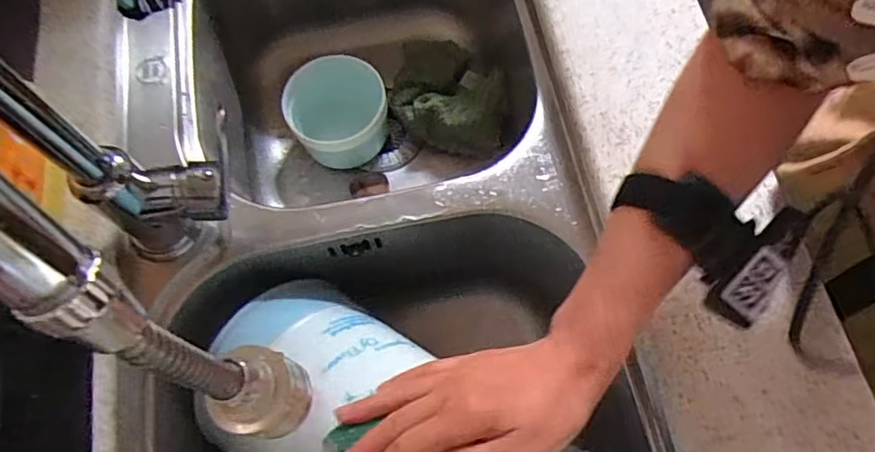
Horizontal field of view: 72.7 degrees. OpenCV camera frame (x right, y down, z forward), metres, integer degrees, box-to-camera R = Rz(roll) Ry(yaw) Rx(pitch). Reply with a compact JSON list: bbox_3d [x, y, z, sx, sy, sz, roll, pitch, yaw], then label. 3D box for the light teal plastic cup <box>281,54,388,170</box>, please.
[{"bbox_3d":[-0.107,-0.122,0.638,0.099,0.080,0.093,-1,68,1],"label":"light teal plastic cup"}]

